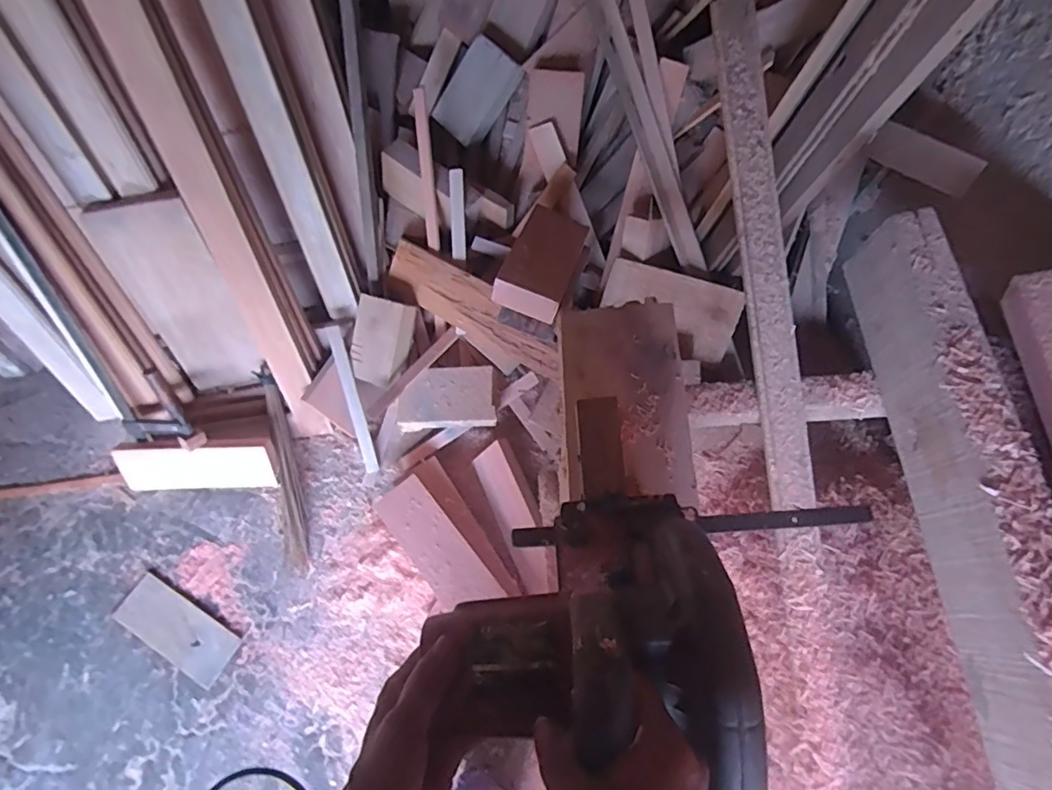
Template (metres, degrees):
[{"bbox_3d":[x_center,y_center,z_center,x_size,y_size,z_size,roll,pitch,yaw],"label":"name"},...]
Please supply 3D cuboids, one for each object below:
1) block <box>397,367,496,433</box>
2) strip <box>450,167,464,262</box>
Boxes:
[{"bbox_3d":[-0.171,0.007,1.213,0.207,0.034,0.126,-4,83,6],"label":"block"},{"bbox_3d":[-0.149,-0.390,1.228,0.028,0.016,0.188,1,101,2],"label":"strip"}]

